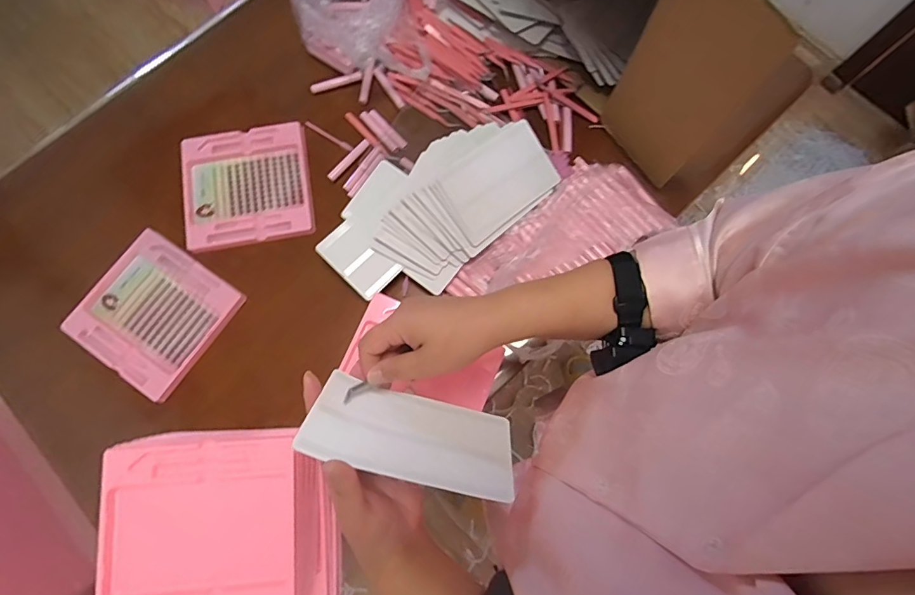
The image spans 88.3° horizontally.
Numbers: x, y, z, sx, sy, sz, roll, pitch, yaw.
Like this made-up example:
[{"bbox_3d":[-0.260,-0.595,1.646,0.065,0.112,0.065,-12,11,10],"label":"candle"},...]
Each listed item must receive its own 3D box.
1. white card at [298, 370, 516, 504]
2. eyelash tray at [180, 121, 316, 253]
[{"bbox_3d":[-0.037,0.115,0.400,0.169,0.108,0.009,15,113,-3],"label":"white card"},{"bbox_3d":[-0.333,-0.172,0.740,0.201,0.020,0.188,-11,78,-2],"label":"eyelash tray"}]

